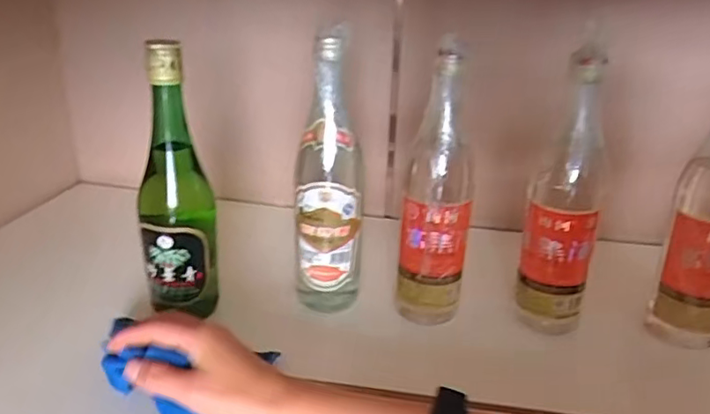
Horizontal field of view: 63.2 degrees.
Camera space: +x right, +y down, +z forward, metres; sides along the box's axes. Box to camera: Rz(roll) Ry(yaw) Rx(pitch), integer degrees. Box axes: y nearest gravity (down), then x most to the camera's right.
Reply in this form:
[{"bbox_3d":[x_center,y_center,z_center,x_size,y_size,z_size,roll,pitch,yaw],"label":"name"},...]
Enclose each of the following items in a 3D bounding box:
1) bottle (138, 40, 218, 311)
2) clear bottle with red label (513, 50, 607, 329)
[{"bbox_3d":[-0.166,-0.016,0.535,0.066,0.262,0.064,-3,23,-13],"label":"bottle"},{"bbox_3d":[0.194,-0.008,0.534,0.062,0.257,0.056,8,23,14],"label":"clear bottle with red label"}]

